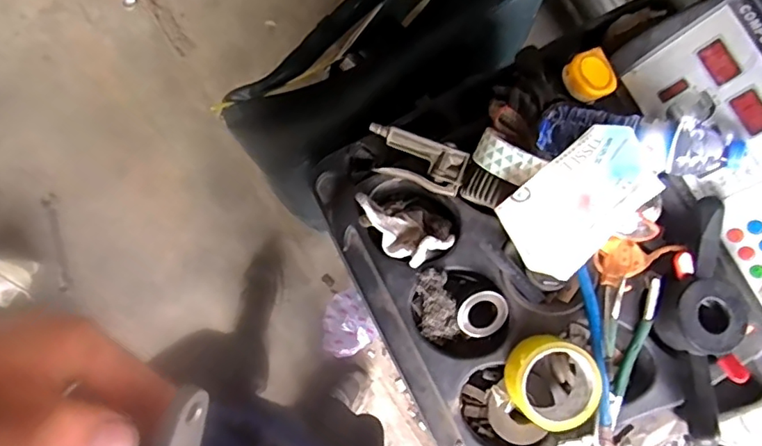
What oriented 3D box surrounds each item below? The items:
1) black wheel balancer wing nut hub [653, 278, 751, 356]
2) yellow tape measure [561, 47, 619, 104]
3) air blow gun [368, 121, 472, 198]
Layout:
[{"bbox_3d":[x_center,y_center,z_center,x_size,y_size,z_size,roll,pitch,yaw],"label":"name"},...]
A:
[{"bbox_3d":[0.350,0.102,0.596,0.094,0.031,0.080,-4,80,-1],"label":"black wheel balancer wing nut hub"},{"bbox_3d":[0.253,-0.178,0.660,0.058,0.022,0.056,-25,81,-5],"label":"yellow tape measure"},{"bbox_3d":[0.040,-0.077,0.640,0.121,0.027,0.056,21,80,4],"label":"air blow gun"}]

